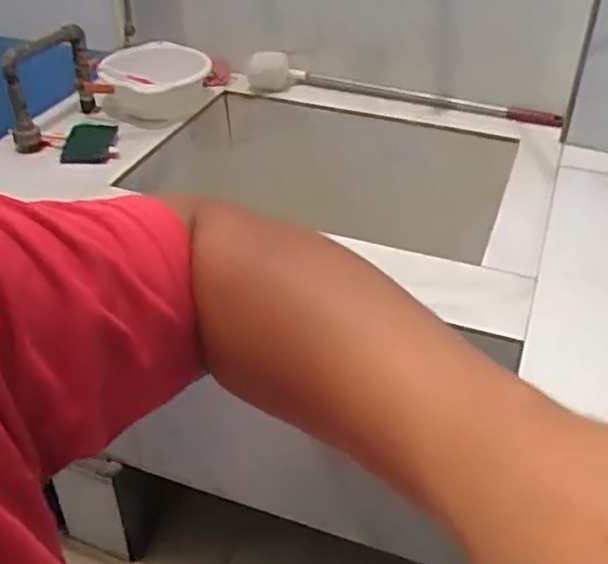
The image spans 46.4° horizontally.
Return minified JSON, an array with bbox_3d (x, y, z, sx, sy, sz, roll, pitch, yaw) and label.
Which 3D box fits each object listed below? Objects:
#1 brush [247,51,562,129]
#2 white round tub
[{"bbox_3d":[0.174,-0.359,1.359,0.609,0.087,0.078,13,40,16],"label":"brush"},{"bbox_3d":[-0.278,-0.373,1.357,0.202,0.104,0.194,3,38,4],"label":"white round tub"}]

